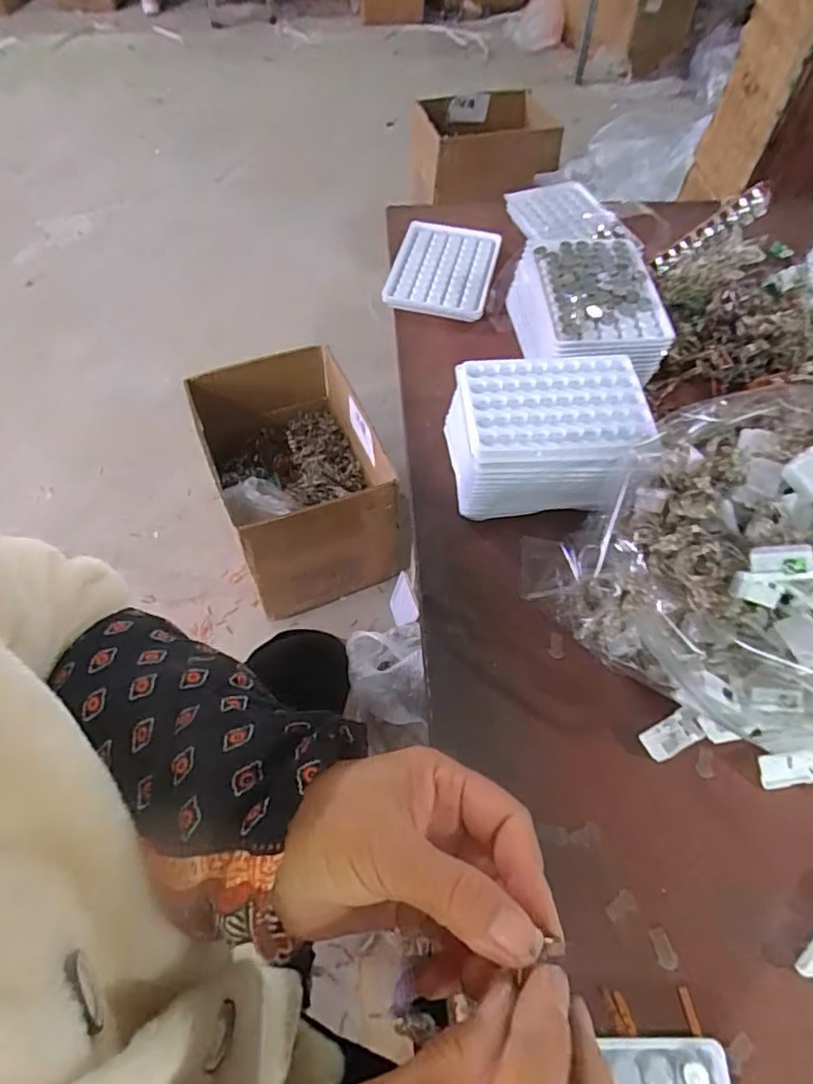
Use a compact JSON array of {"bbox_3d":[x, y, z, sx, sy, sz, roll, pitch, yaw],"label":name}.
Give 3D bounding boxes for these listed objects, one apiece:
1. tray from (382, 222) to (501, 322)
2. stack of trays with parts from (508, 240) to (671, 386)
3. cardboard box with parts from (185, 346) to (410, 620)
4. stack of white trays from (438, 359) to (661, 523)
[{"bbox_3d":[0.039,-0.278,0.584,0.096,0.013,0.136,11,58,6],"label":"tray"},{"bbox_3d":[0.148,-0.189,0.498,0.115,0.058,0.154,1,58,-1],"label":"stack of trays with parts"},{"bbox_3d":[-0.205,-0.122,1.181,0.303,0.305,0.422,-20,61,-13],"label":"cardboard box with parts"},{"bbox_3d":[0.100,-0.074,0.427,0.128,0.070,0.099,-2,58,-3],"label":"stack of white trays"}]

